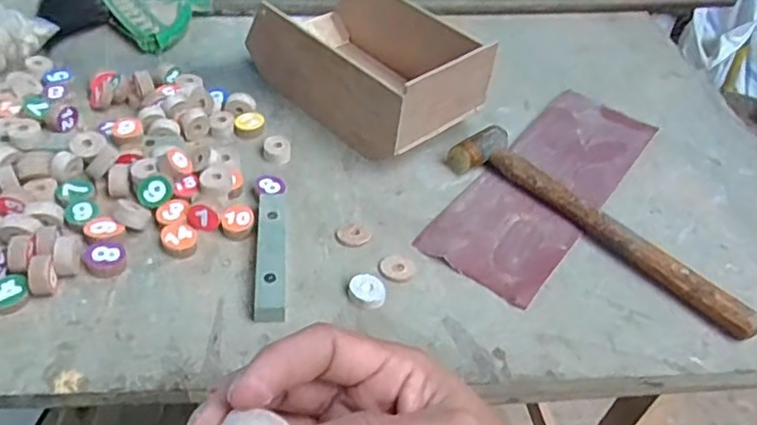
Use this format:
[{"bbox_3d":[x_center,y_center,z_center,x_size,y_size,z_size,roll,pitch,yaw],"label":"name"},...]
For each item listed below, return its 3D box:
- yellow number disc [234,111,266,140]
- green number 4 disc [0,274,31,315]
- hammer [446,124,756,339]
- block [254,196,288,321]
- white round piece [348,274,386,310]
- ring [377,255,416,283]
[{"bbox_3d":[-0.114,-0.079,0.547,0.025,0.013,0.025,4,43,-5],"label":"yellow number disc"},{"bbox_3d":[-0.238,0.053,0.394,0.026,0.008,0.025,4,43,-4],"label":"green number 4 disc"},{"bbox_3d":[0.178,0.006,0.494,0.261,0.029,0.055,35,49,26],"label":"hammer"},{"bbox_3d":[-0.078,0.029,0.440,0.021,0.015,0.111,-1,44,-9],"label":"block"},{"bbox_3d":[-0.008,0.056,0.432,0.026,0.008,0.023,8,43,0],"label":"white round piece"},{"bbox_3d":[0.014,0.040,0.453,0.027,0.004,0.024,32,48,23],"label":"ring"}]

